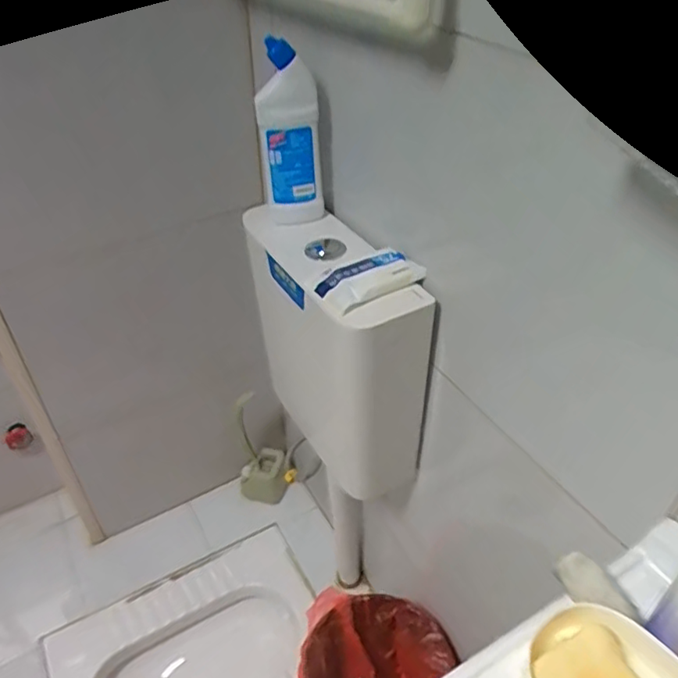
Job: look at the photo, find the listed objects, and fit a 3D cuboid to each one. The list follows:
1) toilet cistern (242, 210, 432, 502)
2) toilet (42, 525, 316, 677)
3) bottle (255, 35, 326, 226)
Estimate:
[{"bbox_3d":[-0.015,0.024,0.911,0.168,0.384,0.325,-15,42,-17],"label":"toilet cistern"},{"bbox_3d":[-0.334,0.768,1.367,0.604,0.163,0.401,-21,44,-23],"label":"toilet"},{"bbox_3d":[-0.069,-0.275,0.819,0.084,0.236,0.054,-14,42,-15],"label":"bottle"}]

